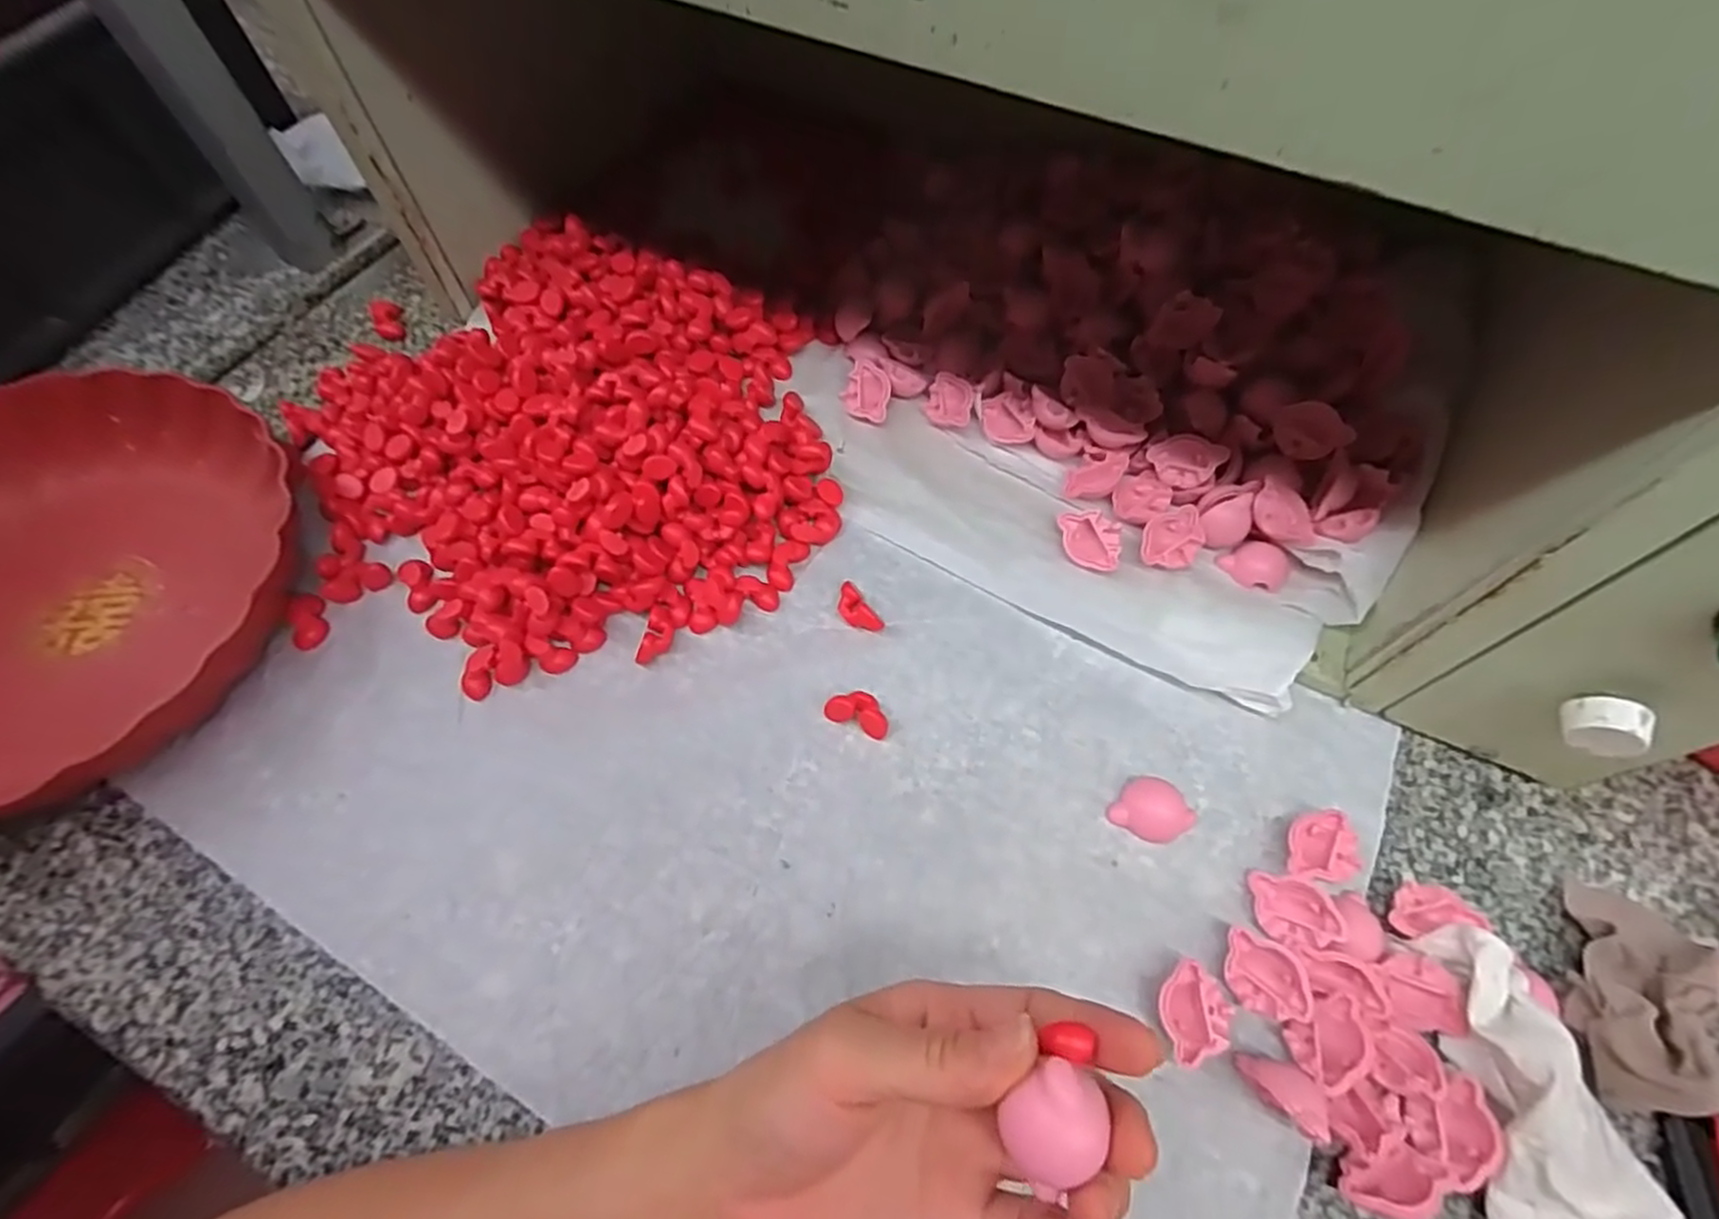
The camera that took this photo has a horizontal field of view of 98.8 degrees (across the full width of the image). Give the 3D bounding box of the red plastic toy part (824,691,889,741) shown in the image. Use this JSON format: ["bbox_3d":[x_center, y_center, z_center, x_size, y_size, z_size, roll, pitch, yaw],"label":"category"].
[{"bbox_3d":[0.000,0.049,0.357,0.031,0.012,0.018,21,64,11],"label":"red plastic toy part"}]

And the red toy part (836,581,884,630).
[{"bbox_3d":[-0.002,0.001,0.385,0.015,0.009,0.030,-33,66,-16],"label":"red toy part"}]

